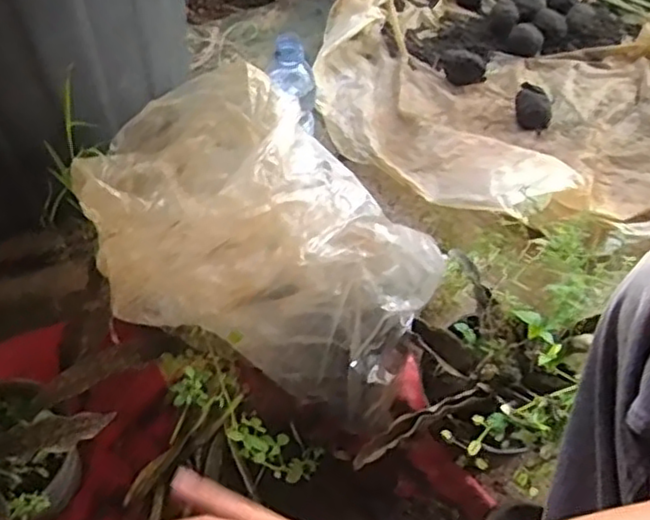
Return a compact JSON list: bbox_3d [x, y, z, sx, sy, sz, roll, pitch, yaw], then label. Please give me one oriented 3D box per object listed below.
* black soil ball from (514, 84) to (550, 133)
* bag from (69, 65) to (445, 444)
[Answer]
[{"bbox_3d":[0.302,-0.219,0.996,0.056,0.040,0.049,22,59,14],"label":"black soil ball"},{"bbox_3d":[-0.064,-0.017,0.650,0.317,0.223,0.211,17,58,11],"label":"bag"}]

